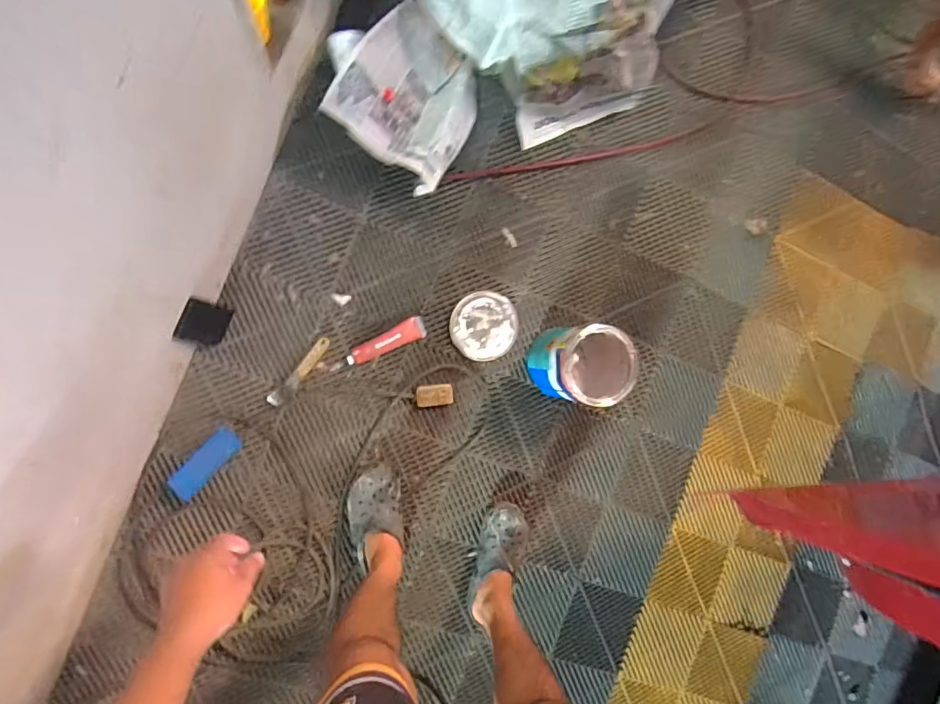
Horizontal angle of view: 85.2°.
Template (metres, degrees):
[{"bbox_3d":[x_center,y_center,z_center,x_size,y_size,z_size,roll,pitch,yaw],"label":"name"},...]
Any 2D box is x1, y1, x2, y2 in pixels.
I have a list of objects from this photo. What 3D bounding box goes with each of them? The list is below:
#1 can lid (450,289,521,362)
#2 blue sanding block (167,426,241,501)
[{"bbox_3d":[0.034,-0.060,1.186,0.155,0.013,0.156,0,91,-13],"label":"can lid"},{"bbox_3d":[-0.543,0.229,1.050,0.056,0.013,0.153,42,73,-8],"label":"blue sanding block"}]

